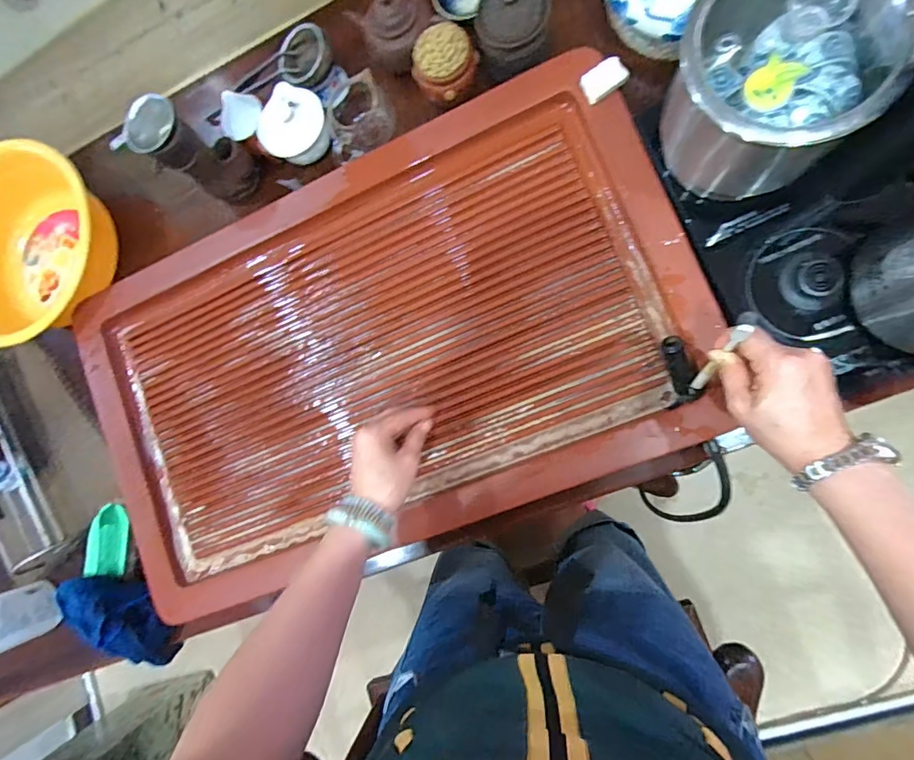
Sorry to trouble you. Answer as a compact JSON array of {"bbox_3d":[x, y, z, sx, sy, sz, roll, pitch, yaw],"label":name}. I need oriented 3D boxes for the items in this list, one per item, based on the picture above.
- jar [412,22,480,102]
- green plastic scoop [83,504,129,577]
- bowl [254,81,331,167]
[{"bbox_3d":[-0.017,-0.387,0.557,0.068,0.048,0.066,27,92,12],"label":"jar"},{"bbox_3d":[-0.490,0.224,0.643,0.028,0.052,0.097,3,89,24],"label":"green plastic scoop"},{"bbox_3d":[-0.217,-0.337,0.611,0.090,0.066,0.084,-1,87,12],"label":"bowl"}]

